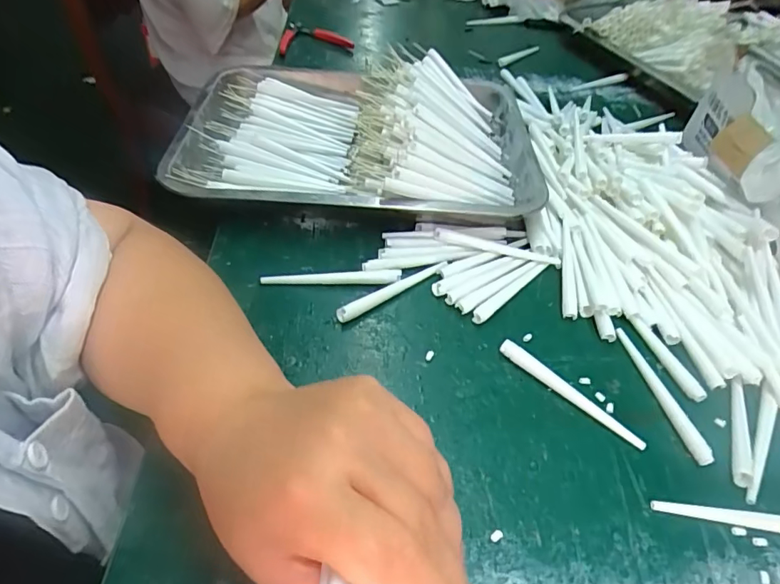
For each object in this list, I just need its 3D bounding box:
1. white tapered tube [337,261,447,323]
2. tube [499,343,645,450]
[{"bbox_3d":[0.004,-0.003,0.401,0.106,0.009,0.010,-27,55,-28],"label":"white tapered tube"},{"bbox_3d":[0.128,0.069,0.351,0.111,0.011,0.013,35,52,24],"label":"tube"}]

